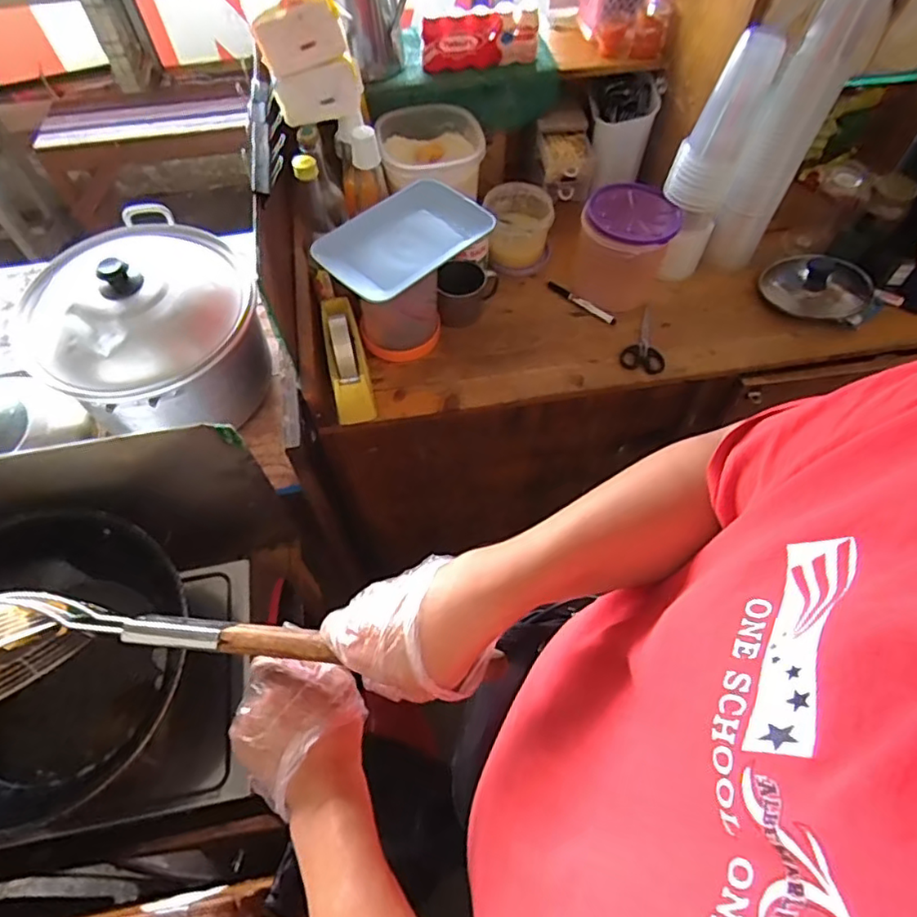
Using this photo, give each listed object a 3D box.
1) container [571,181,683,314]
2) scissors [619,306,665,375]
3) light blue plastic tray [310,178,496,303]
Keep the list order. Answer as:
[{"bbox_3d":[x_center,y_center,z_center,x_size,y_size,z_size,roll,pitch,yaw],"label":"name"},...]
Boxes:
[{"bbox_3d":[0.259,-0.328,0.942,0.141,0.137,0.127,15,61,9],"label":"container"},{"bbox_3d":[0.302,-0.187,0.947,0.067,0.006,0.131,19,62,11],"label":"scissors"},{"bbox_3d":[-0.077,-0.299,0.809,0.226,0.031,0.155,-41,67,-20],"label":"light blue plastic tray"}]

